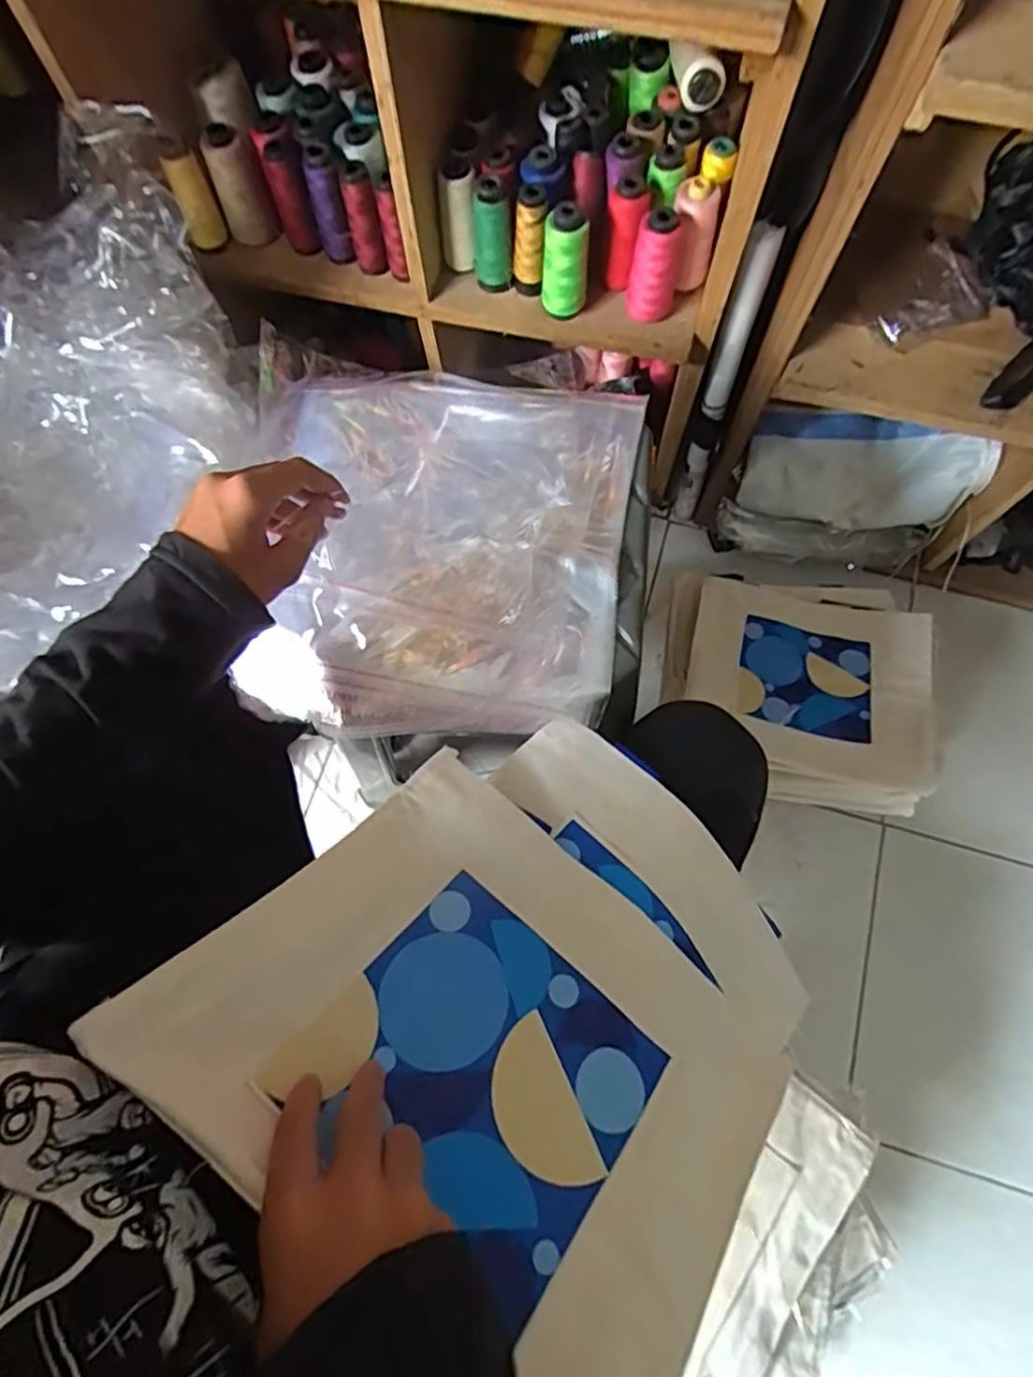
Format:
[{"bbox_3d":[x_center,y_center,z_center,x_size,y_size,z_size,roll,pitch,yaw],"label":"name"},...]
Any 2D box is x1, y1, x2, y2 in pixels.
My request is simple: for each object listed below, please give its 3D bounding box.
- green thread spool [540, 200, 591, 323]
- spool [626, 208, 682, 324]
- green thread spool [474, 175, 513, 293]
[{"bbox_3d":[0.055,-0.464,0.739,0.042,0.109,0.038,21,74,7],"label":"green thread spool"},{"bbox_3d":[0.153,-0.461,0.737,0.050,0.105,0.048,0,73,1],"label":"spool"},{"bbox_3d":[-0.028,-0.510,0.760,0.039,0.117,0.033,-5,73,-1],"label":"green thread spool"}]

